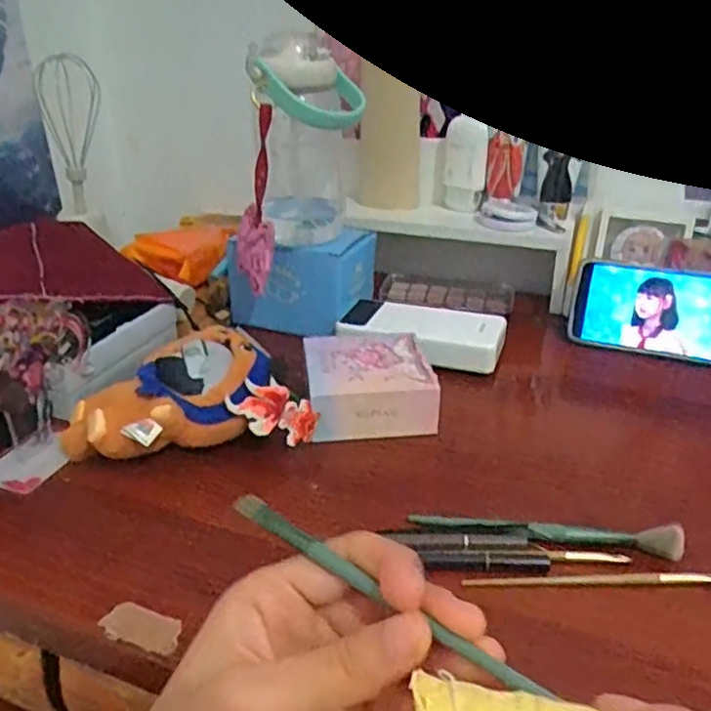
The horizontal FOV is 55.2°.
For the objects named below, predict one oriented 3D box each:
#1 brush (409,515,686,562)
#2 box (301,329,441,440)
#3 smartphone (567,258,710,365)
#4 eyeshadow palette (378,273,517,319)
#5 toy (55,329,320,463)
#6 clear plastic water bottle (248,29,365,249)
[{"bbox_3d":[0.112,0.104,0.405,0.156,0.019,0.018,6,28,11],"label":"brush"},{"bbox_3d":[0.008,0.021,0.526,0.094,0.038,0.095,-4,28,-9],"label":"box"},{"bbox_3d":[0.281,-0.037,0.608,0.165,0.079,0.007,11,13,19],"label":"smartphone"},{"bbox_3d":[0.097,-0.065,0.724,0.139,0.020,0.042,7,28,12],"label":"eyeshadow palette"},{"bbox_3d":[-0.118,0.028,0.475,0.164,0.053,0.089,-9,29,-17],"label":"toy"},{"bbox_3d":[-0.039,-0.180,0.588,0.087,0.162,0.072,3,27,5],"label":"clear plastic water bottle"}]

